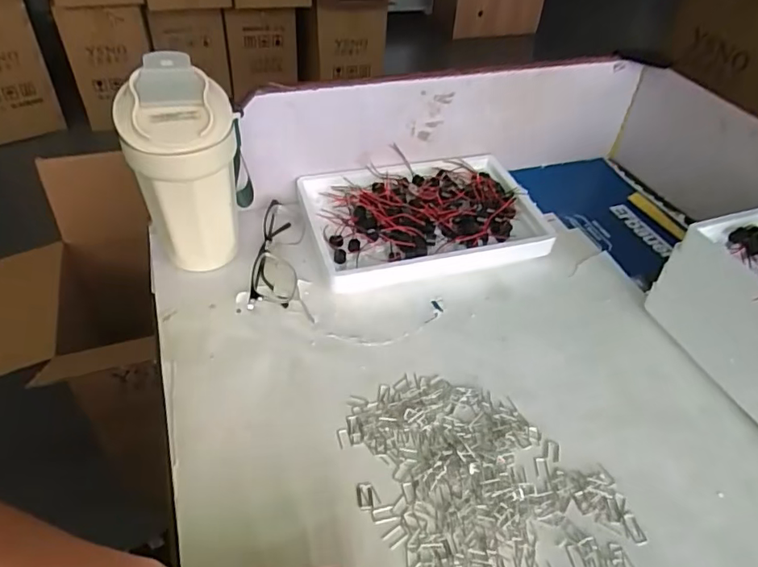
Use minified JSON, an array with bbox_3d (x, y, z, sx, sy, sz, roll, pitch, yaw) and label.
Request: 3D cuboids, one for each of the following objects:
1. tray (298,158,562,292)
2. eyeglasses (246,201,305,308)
[{"bbox_3d":[0.051,-0.072,0.567,0.243,0.048,0.156,-9,44,-13],"label":"tray"},{"bbox_3d":[-0.097,-0.027,0.524,0.041,0.026,0.141,0,42,-4],"label":"eyeglasses"}]

